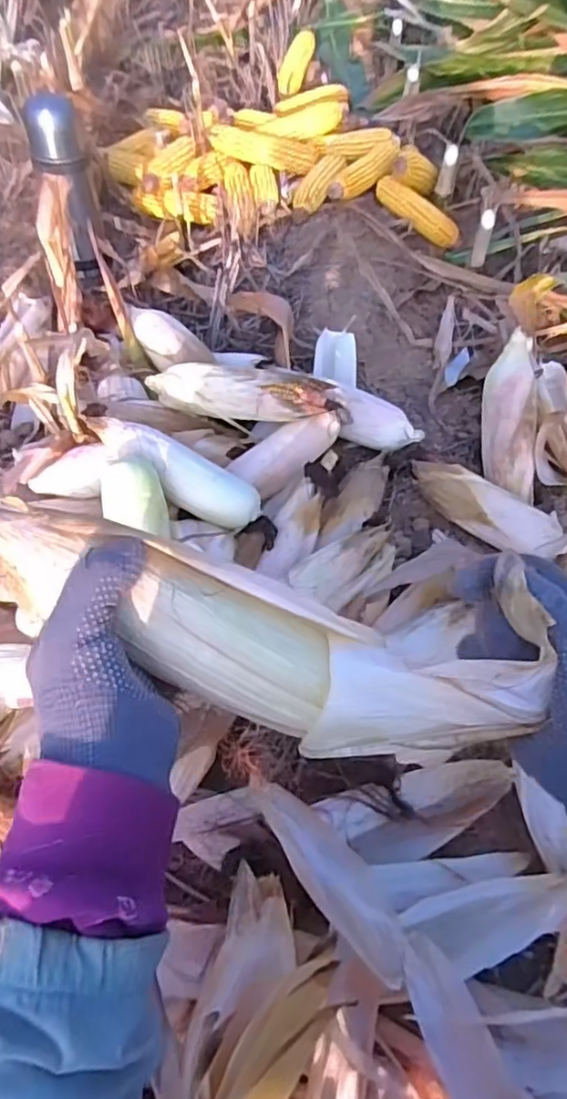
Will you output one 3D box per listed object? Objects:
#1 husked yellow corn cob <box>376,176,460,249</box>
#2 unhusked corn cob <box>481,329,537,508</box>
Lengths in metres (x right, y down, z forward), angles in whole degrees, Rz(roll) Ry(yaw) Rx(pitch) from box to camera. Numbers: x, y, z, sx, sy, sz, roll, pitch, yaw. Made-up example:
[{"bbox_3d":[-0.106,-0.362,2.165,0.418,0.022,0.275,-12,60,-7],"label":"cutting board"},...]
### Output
[{"bbox_3d":[0.267,-0.675,1.251,0.199,0.047,0.042,40,65,4],"label":"husked yellow corn cob"},{"bbox_3d":[0.316,-0.185,0.876,0.066,0.050,0.231,-1,93,-2],"label":"unhusked corn cob"}]

